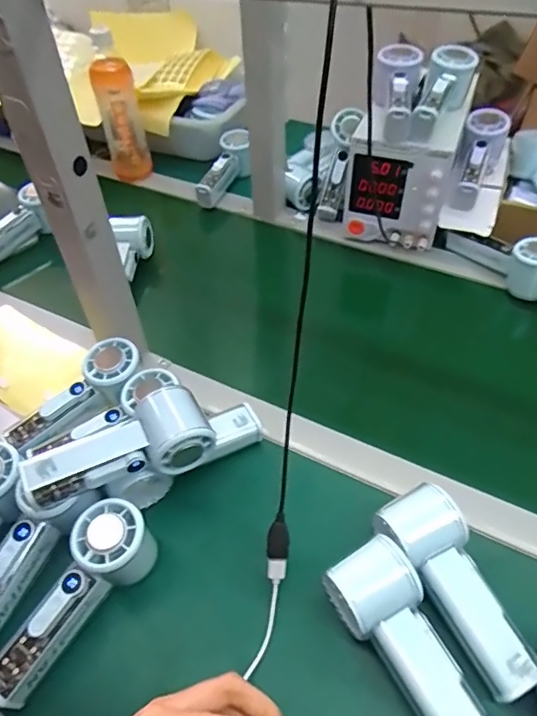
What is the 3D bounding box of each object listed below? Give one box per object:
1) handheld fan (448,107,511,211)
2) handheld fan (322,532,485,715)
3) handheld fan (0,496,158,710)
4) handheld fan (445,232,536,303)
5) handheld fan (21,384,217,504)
[{"bbox_3d":[0.280,-0.265,0.697,0.053,0.063,0.159,19,74,19],"label":"handheld fan"},{"bbox_3d":[0.100,0.211,0.372,0.061,0.049,0.150,-24,64,-18],"label":"handheld fan"},{"bbox_3d":[-0.149,0.185,0.402,0.056,0.051,0.153,27,68,25],"label":"handheld fan"},{"bbox_3d":[0.303,-0.128,0.668,0.047,0.070,0.151,-29,40,-21],"label":"handheld fan"},{"bbox_3d":[-0.122,0.076,0.430,0.145,0.049,0.055,-21,50,-15],"label":"handheld fan"}]

